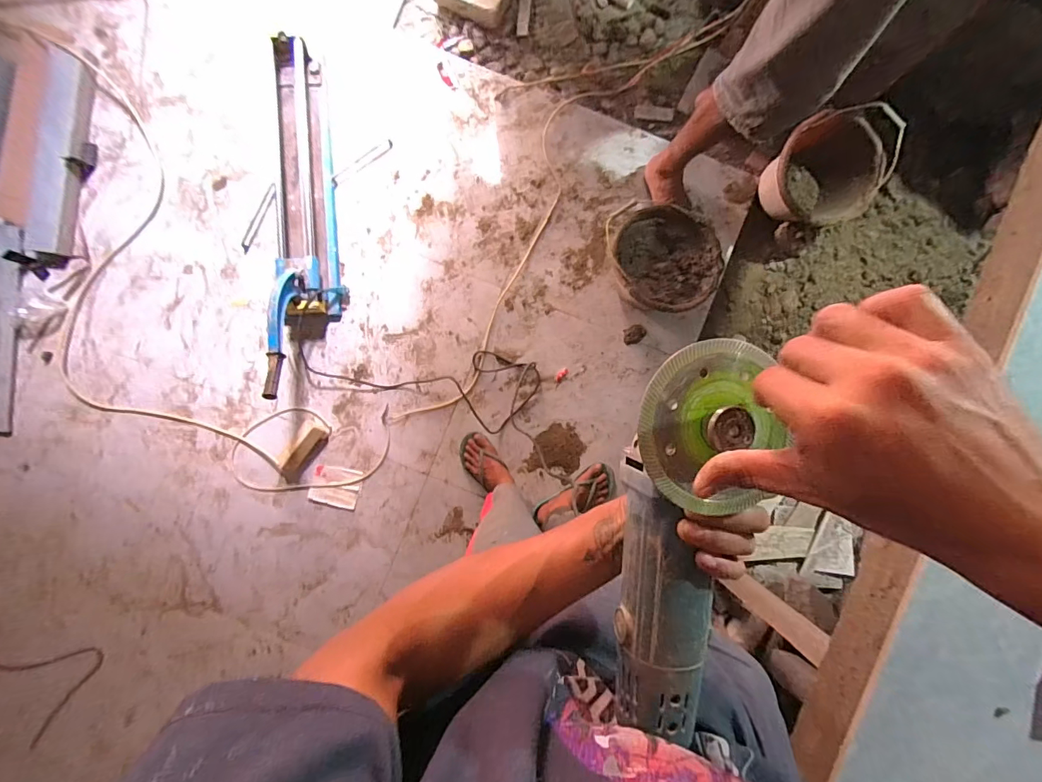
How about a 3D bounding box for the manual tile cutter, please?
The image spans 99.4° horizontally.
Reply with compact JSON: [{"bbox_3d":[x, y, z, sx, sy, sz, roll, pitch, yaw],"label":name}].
[{"bbox_3d":[-0.608,-0.499,1.180,0.178,0.241,1.018,-3,89,-1],"label":"manual tile cutter"}]

